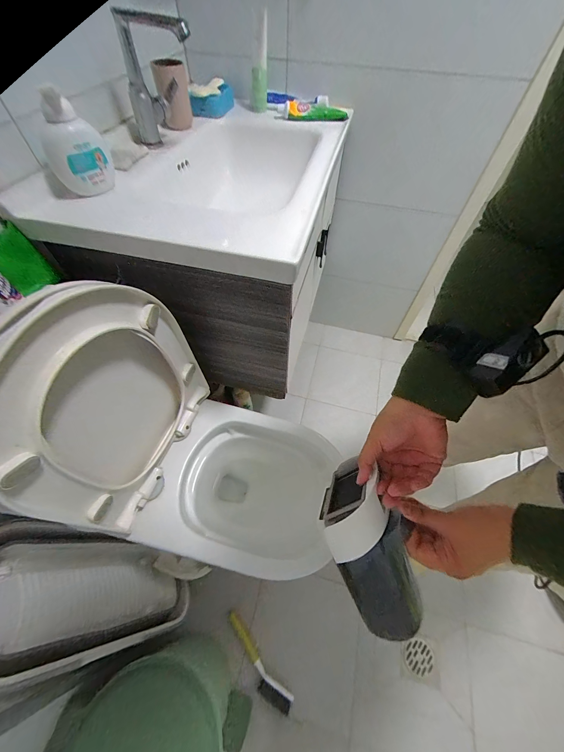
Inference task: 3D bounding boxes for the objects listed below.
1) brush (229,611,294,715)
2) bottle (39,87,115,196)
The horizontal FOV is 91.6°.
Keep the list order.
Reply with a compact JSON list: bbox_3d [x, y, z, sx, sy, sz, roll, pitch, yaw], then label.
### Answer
[{"bbox_3d":[-0.072,0.774,0.741,0.245,0.024,0.050,40,63,22],"label":"brush"},{"bbox_3d":[-0.344,-0.386,0.451,0.090,0.122,0.102,-22,59,-16],"label":"bottle"}]

